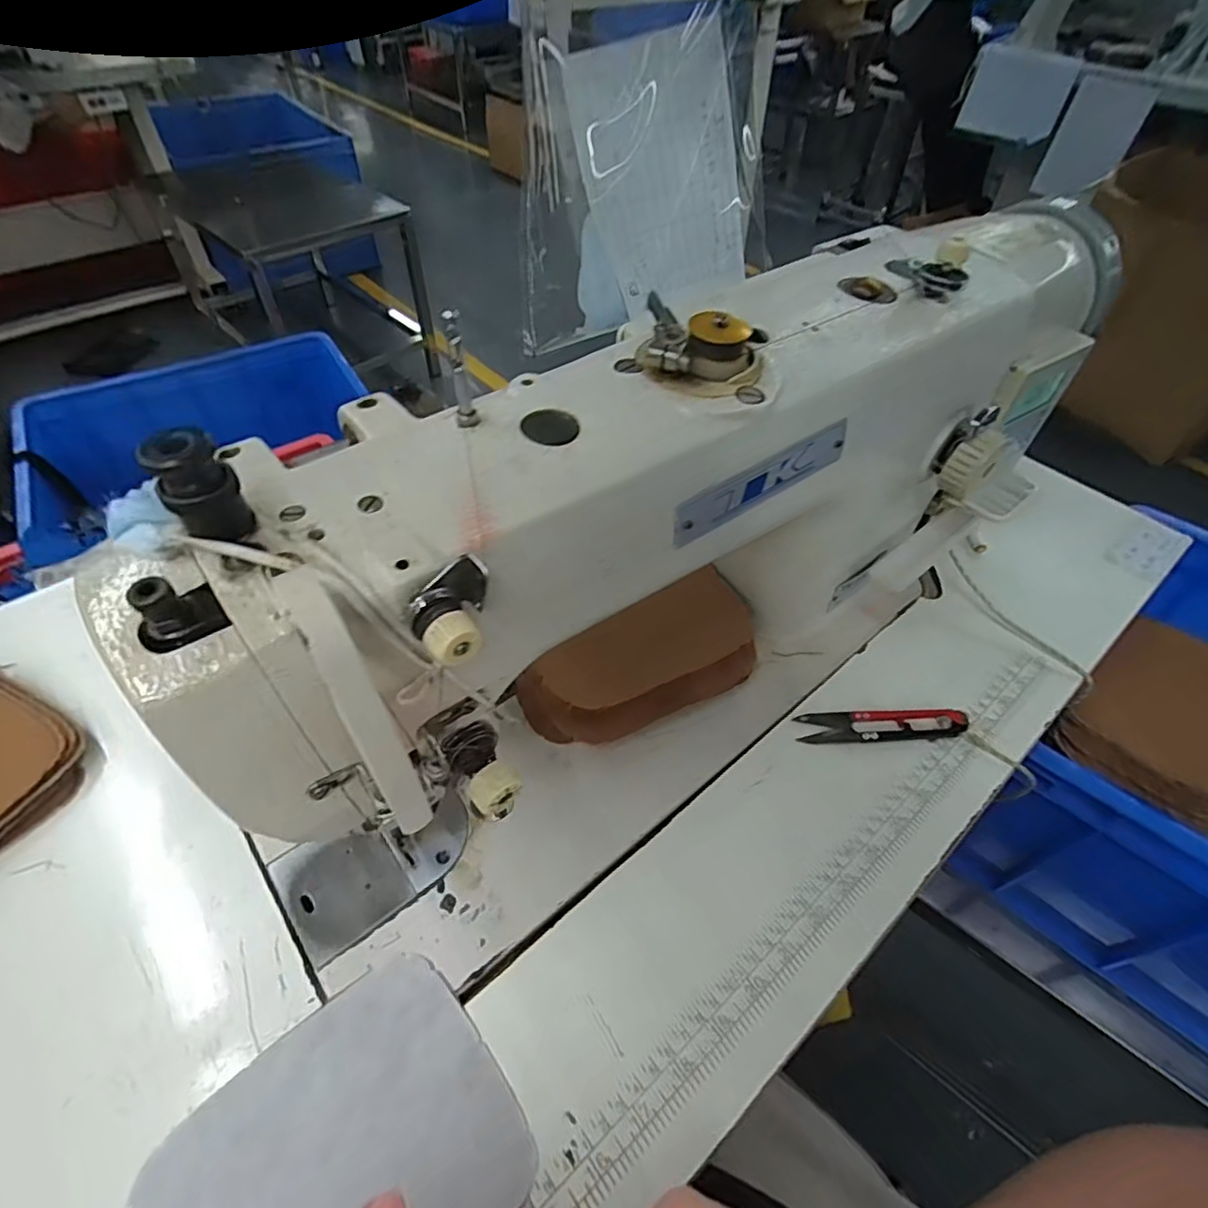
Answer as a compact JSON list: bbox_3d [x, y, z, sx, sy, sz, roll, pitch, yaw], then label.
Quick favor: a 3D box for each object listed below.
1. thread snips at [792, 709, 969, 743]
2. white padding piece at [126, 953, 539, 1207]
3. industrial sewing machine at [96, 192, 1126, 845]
[{"bbox_3d":[0.172,0.075,0.386,0.101,0.014,0.020,-1,50,-3],"label":"thread snips"},{"bbox_3d":[-0.111,0.232,0.254,0.140,0.009,0.111,-28,55,-26],"label":"white padding piece"},{"bbox_3d":[0.087,-0.048,0.350,0.571,0.237,0.134,-32,58,-26],"label":"industrial sewing machine"}]

